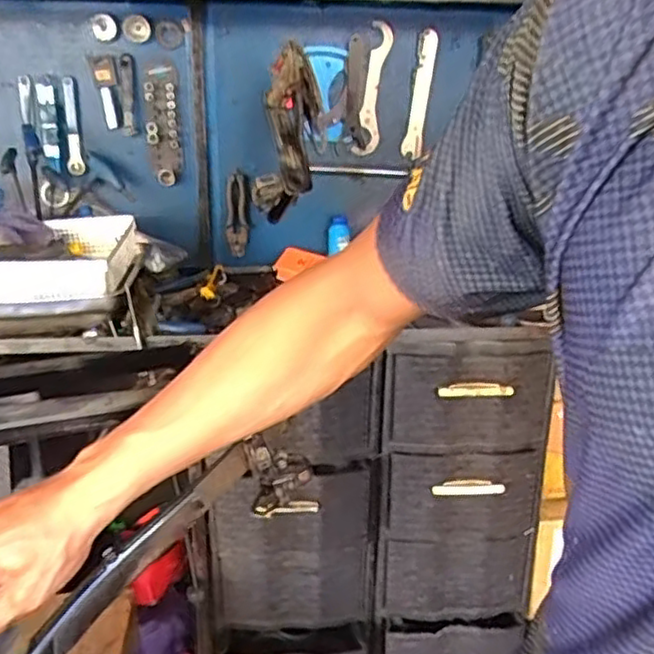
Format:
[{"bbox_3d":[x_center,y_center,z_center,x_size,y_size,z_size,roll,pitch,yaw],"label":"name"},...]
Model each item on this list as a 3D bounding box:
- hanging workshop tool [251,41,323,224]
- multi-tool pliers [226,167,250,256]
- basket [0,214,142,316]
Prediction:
[{"bbox_3d":[-0.070,-0.346,1.249,0.129,0.283,0.077,0,19,-4],"label":"hanging workshop tool"},{"bbox_3d":[-0.200,-0.250,1.517,0.048,0.177,0.016,-4,20,-17],"label":"multi-tool pliers"},{"bbox_3d":[-0.505,-0.125,1.309,0.253,0.099,0.359,-1,19,-7],"label":"basket"}]

